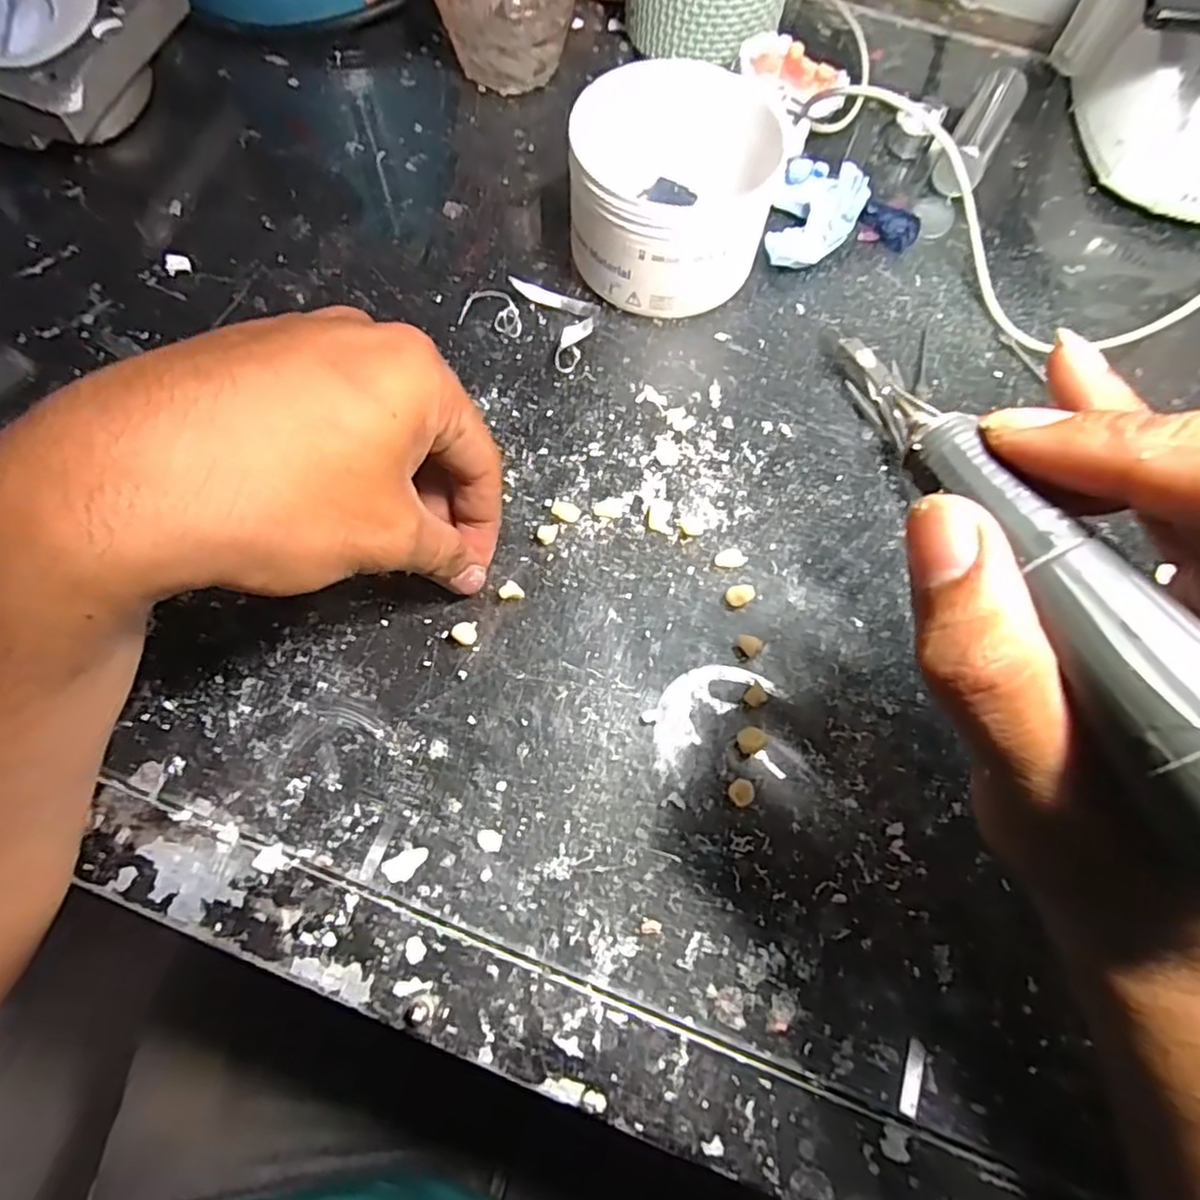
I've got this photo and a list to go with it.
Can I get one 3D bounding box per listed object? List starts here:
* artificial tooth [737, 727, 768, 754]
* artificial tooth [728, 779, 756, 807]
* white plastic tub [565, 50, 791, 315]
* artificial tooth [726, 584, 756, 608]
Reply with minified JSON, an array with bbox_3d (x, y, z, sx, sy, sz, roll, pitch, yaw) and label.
[{"bbox_3d":[0.056,0.052,0.248,0.010,0.006,0.009,-24,72,-12],"label":"artificial tooth"},{"bbox_3d":[0.051,0.069,0.241,0.009,0.006,0.009,1,69,-3],"label":"artificial tooth"},{"bbox_3d":[0.033,-0.185,0.306,0.085,0.065,0.087,1,69,-3],"label":"white plastic tub"},{"bbox_3d":[0.057,-0.002,0.269,0.011,0.006,0.008,-22,72,-11],"label":"artificial tooth"}]

